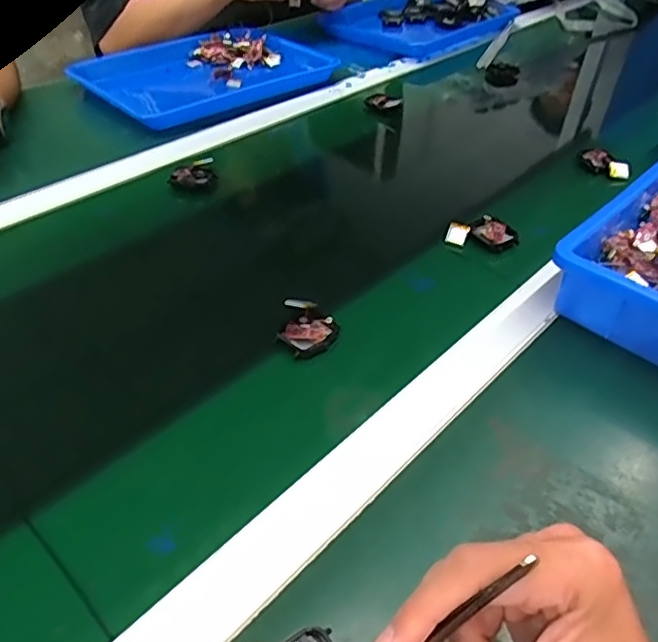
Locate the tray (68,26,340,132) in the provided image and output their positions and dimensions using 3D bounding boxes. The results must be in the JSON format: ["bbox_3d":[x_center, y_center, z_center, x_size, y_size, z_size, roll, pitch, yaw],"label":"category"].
[{"bbox_3d":[-0.180,-0.364,0.863,0.336,0.041,0.249,-30,49,-35],"label":"tray"}]

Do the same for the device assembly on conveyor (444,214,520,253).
[{"bbox_3d":[0.150,-0.087,0.575,0.068,0.015,0.040,9,42,7],"label":"device assembly on conveyor"}]

